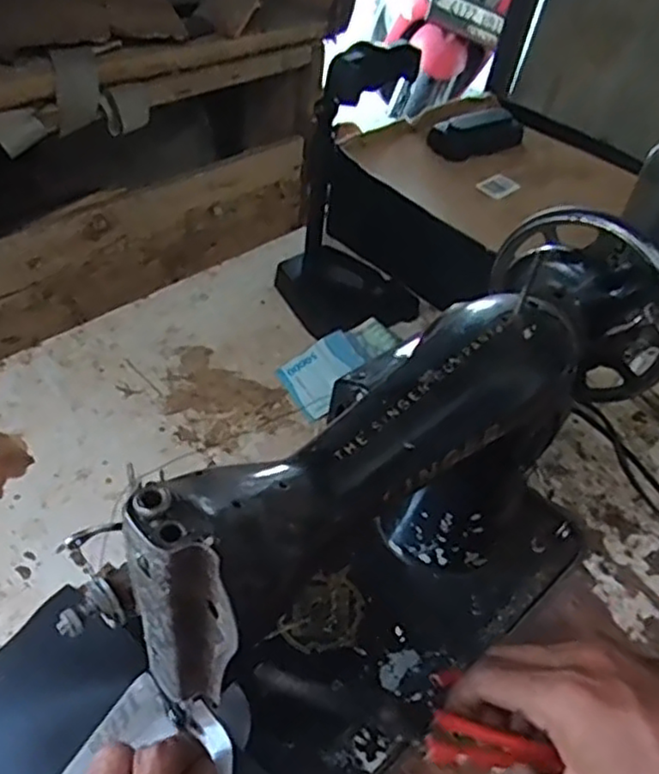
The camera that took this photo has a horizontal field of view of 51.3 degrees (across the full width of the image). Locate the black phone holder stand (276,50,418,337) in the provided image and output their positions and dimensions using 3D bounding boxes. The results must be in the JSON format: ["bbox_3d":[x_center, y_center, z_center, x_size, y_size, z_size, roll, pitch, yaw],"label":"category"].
[{"bbox_3d":[0.026,-0.163,0.594,0.113,0.225,0.095,-13,48,-21],"label":"black phone holder stand"}]

